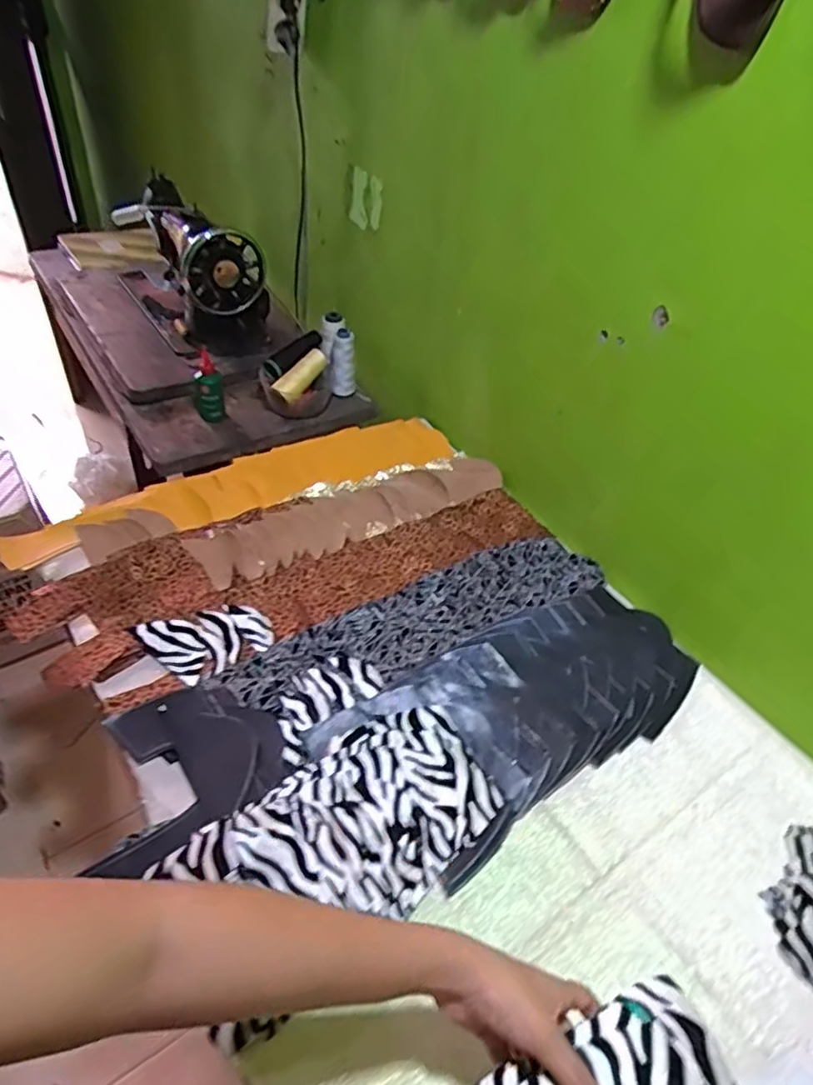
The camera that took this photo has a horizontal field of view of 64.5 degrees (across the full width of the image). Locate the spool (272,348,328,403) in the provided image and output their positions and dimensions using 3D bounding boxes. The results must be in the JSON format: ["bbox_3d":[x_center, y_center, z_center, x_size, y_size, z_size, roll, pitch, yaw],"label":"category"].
[{"bbox_3d":[-0.174,-0.275,1.064,0.041,0.031,0.118,25,59,20],"label":"spool"}]

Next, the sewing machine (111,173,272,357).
[{"bbox_3d":[-0.420,-0.515,1.199,0.150,0.218,0.405,-27,54,-30],"label":"sewing machine"}]

